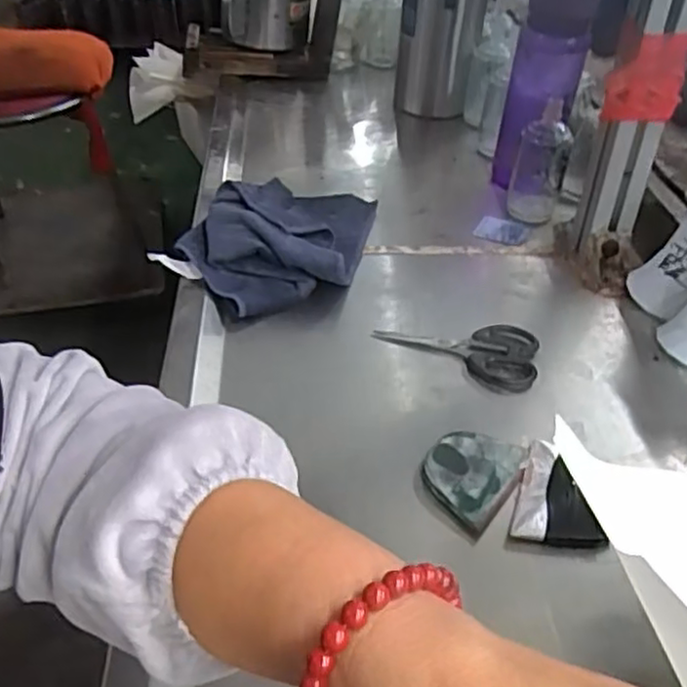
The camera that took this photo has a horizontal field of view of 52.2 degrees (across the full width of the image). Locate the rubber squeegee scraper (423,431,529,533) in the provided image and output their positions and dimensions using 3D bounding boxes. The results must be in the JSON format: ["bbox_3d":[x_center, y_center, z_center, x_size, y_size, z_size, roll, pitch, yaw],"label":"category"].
[{"bbox_3d":[0.084,0.084,0.468,0.053,0.013,0.078,24,44,30],"label":"rubber squeegee scraper"}]

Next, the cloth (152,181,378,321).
[{"bbox_3d":[-0.054,-0.106,0.671,0.159,0.060,0.235,17,43,21],"label":"cloth"}]

